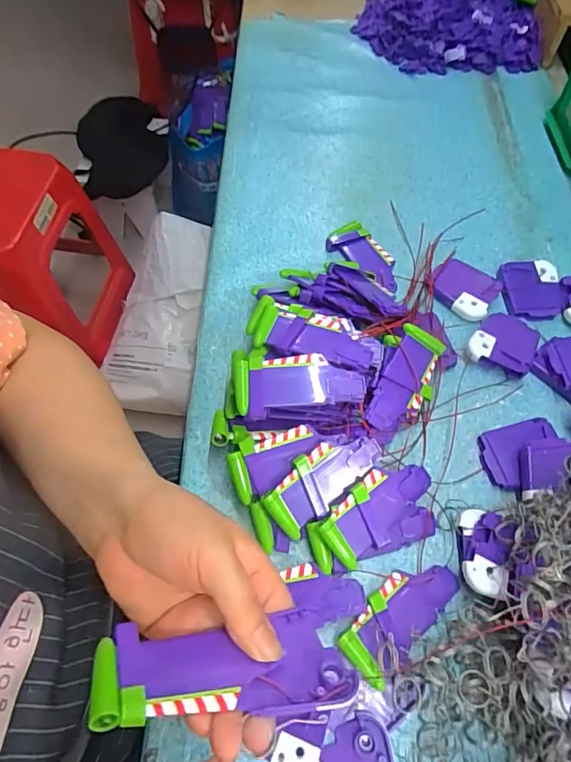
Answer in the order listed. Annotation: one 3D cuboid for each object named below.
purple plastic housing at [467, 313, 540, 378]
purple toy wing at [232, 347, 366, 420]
[{"bbox_3d":[0.190,-0.036,0.405,0.052,0.010,0.063,29,67,16],"label":"purple plastic housing"},{"bbox_3d":[0.009,-0.002,0.332,0.090,0.007,0.044,-5,76,-3],"label":"purple toy wing"}]

